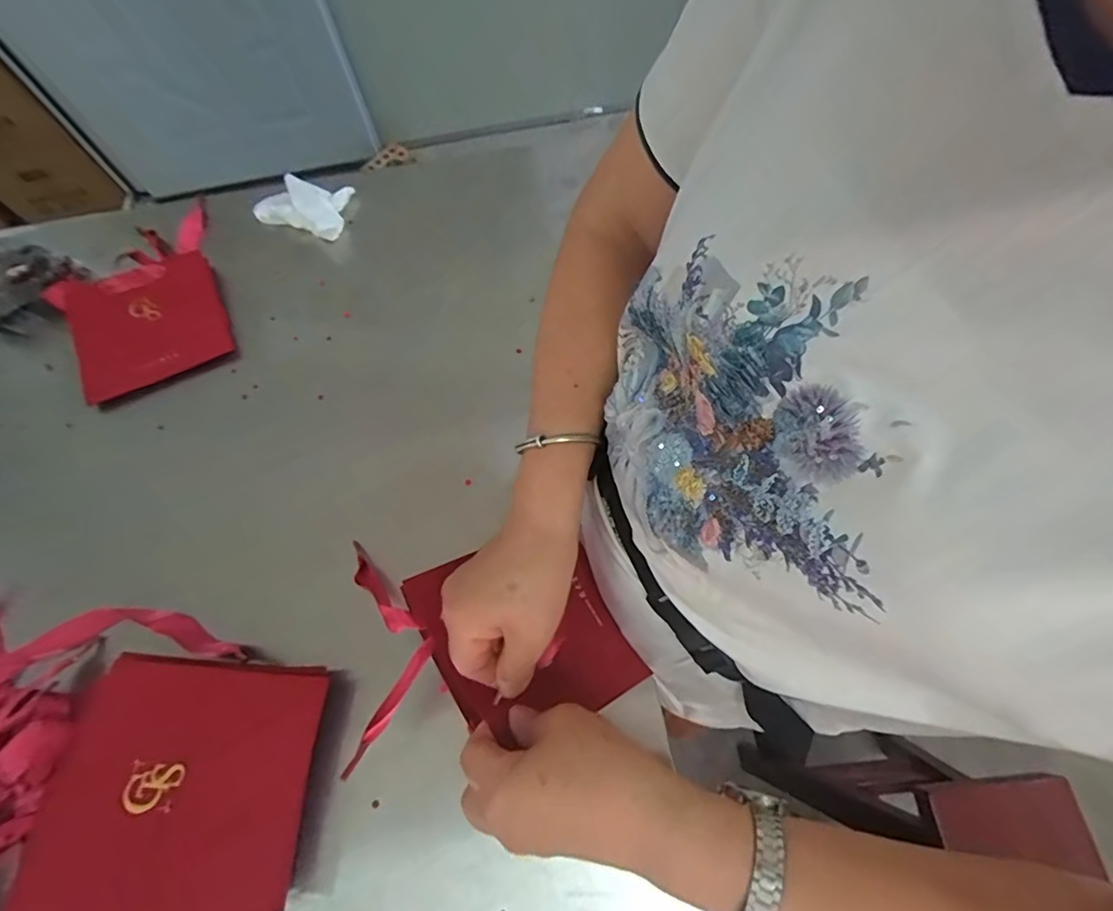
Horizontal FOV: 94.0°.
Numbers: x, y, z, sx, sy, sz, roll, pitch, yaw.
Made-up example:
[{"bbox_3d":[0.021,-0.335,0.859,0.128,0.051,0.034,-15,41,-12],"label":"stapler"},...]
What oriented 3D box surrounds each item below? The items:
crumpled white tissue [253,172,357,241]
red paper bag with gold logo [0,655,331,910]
[{"bbox_3d":[-0.284,-0.285,0.596,0.104,0.025,0.070,20,70,13],"label":"crumpled white tissue"},{"bbox_3d":[-0.238,0.210,0.328,0.148,0.011,0.149,8,70,-10],"label":"red paper bag with gold logo"}]

